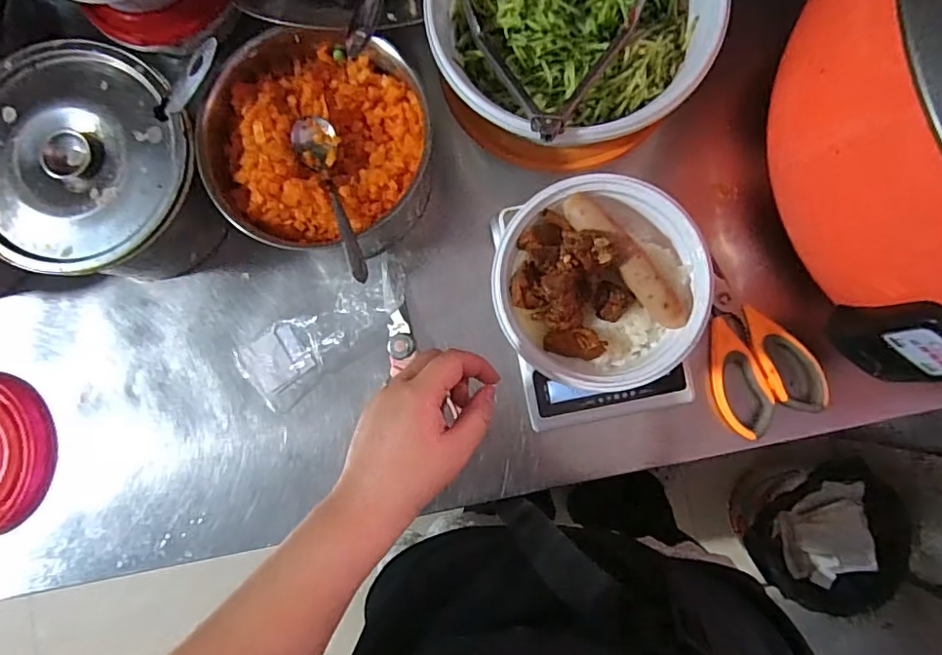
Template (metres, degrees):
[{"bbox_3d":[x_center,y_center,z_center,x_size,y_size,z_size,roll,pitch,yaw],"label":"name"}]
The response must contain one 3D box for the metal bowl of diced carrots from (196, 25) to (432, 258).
[{"bbox_3d":[-0.127,-0.166,0.502,0.183,0.104,0.192,0,86,2],"label":"metal bowl of diced carrots"}]

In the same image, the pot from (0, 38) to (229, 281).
[{"bbox_3d":[-0.330,-0.140,0.506,0.192,0.110,0.183,0,86,2],"label":"pot"}]

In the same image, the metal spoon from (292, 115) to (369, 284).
[{"bbox_3d":[-0.113,-0.105,0.452,0.033,0.019,0.159,-20,73,0],"label":"metal spoon"}]

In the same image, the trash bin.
[{"bbox_3d":[0.721,0.417,1.163,0.312,0.213,0.284,0,86,2],"label":"trash bin"}]

